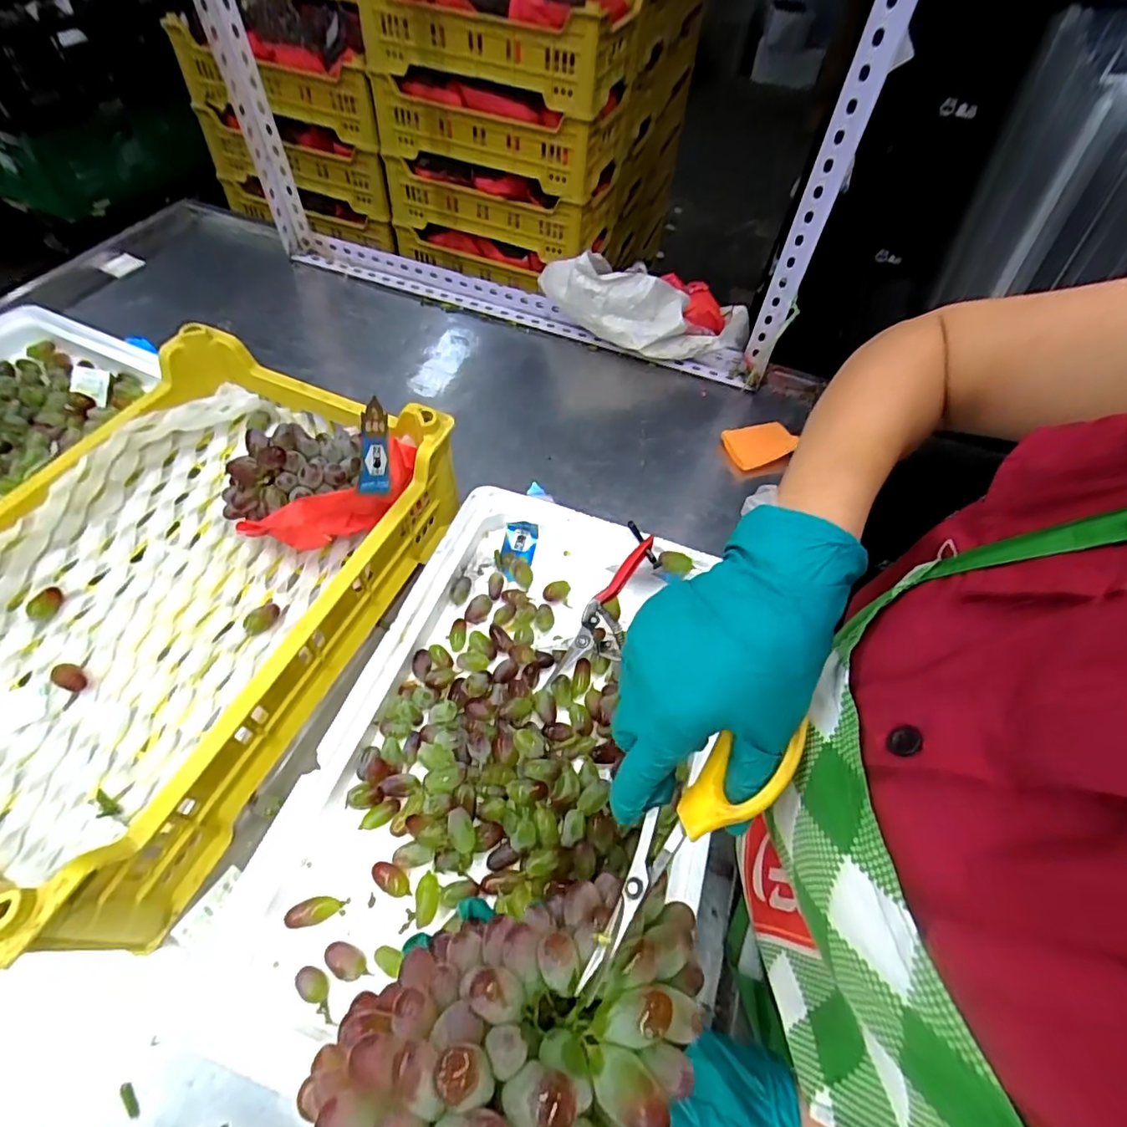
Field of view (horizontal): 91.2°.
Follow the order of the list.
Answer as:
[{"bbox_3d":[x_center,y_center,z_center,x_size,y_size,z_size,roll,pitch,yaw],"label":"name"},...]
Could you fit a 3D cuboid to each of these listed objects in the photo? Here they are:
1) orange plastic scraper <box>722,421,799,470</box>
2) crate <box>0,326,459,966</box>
[{"bbox_3d":[0.246,-0.151,0.693,0.082,0.010,0.059,-18,68,-9],"label":"orange plastic scraper"},{"bbox_3d":[-0.331,0.011,0.468,0.307,0.133,0.452,21,57,10],"label":"crate"}]

